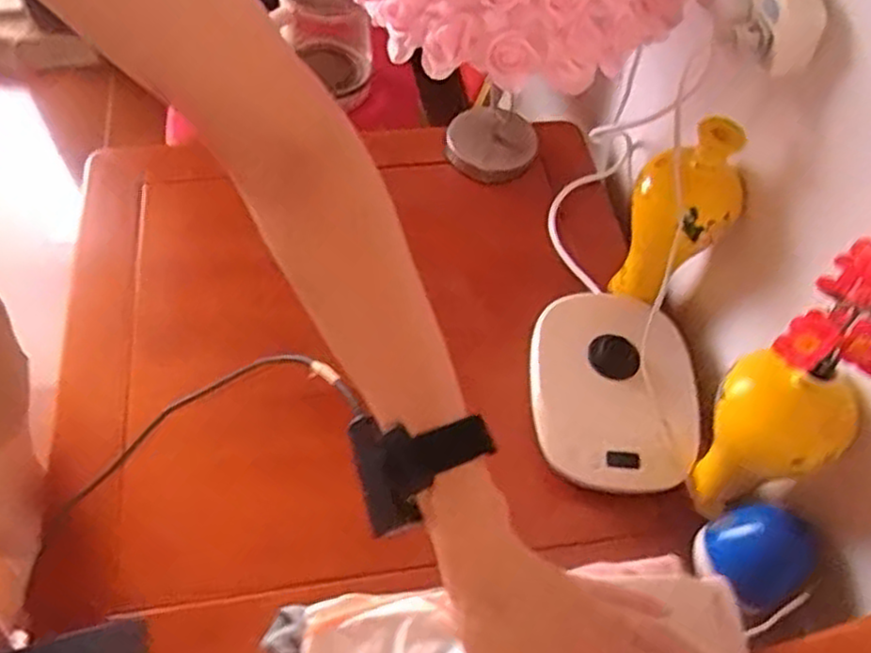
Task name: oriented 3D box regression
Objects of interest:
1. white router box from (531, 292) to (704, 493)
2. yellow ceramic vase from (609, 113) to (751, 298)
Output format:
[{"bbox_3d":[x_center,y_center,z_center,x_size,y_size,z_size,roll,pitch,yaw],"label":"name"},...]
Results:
[{"bbox_3d":[0.181,0.058,0.753,0.159,0.036,0.216,2,56,-2],"label":"white router box"},{"bbox_3d":[0.236,-0.101,0.747,0.082,0.230,0.086,-5,57,-7],"label":"yellow ceramic vase"}]

